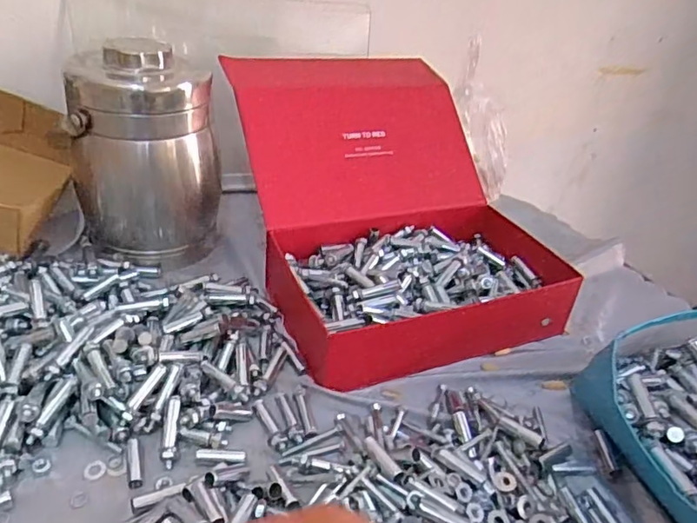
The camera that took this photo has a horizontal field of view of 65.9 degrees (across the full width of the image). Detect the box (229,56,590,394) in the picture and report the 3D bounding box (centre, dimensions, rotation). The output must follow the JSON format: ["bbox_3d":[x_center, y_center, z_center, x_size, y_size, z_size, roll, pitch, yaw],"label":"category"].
[{"bbox_3d":[0.048,-0.078,0.632,0.297,0.194,0.364,-9,37,-23],"label":"box"}]

